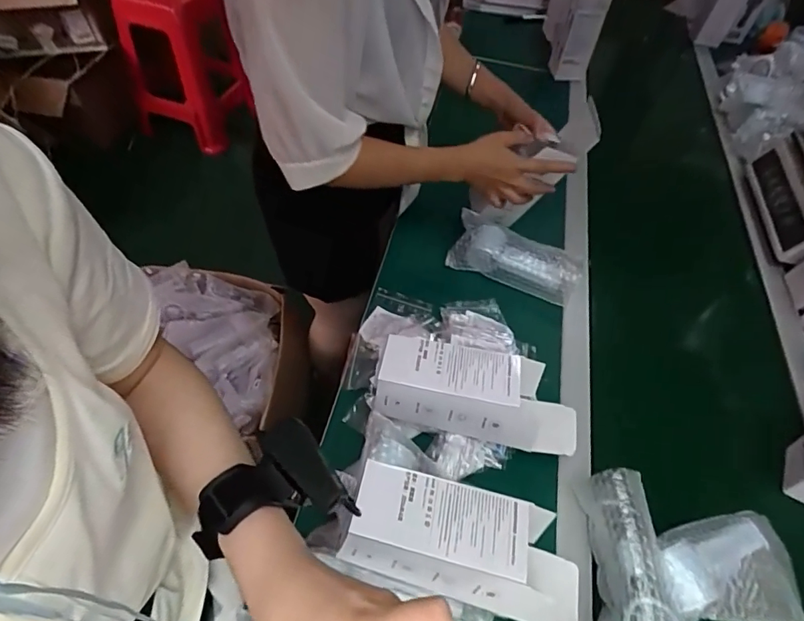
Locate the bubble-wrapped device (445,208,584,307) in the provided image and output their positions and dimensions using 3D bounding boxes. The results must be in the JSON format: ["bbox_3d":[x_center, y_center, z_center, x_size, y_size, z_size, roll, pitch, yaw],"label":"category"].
[{"bbox_3d":[0.179,-0.084,0.762,0.201,0.060,0.077,25,55,13],"label":"bubble-wrapped device"}]

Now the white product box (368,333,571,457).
[{"bbox_3d":[0.093,0.100,0.574,0.248,0.063,0.088,12,53,3],"label":"white product box"}]

